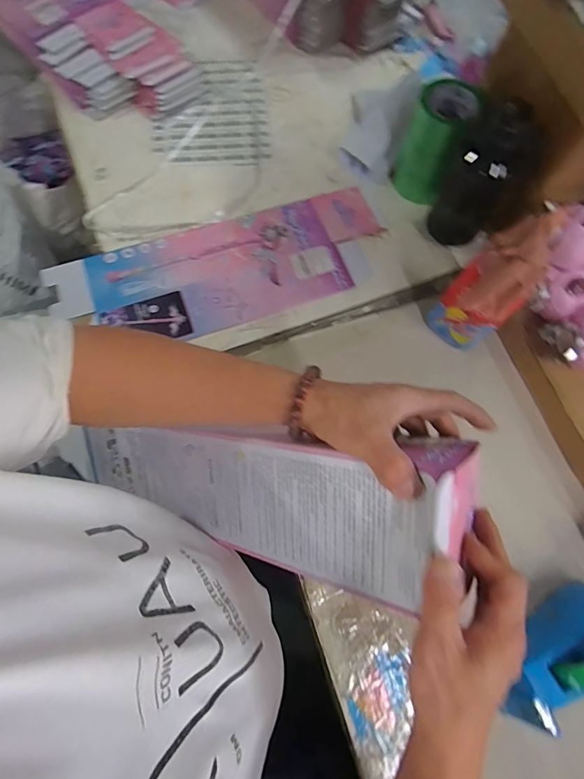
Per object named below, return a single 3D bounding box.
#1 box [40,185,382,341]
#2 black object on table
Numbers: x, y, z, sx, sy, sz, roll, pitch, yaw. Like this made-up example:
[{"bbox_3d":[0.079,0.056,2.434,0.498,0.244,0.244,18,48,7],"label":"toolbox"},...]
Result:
[{"bbox_3d":[-0.104,-0.203,0.716,0.547,0.014,0.202,-21,71,-10],"label":"box"},{"bbox_3d":[0.303,-0.338,0.671,0.121,0.225,0.084,26,72,7],"label":"black object on table"}]

